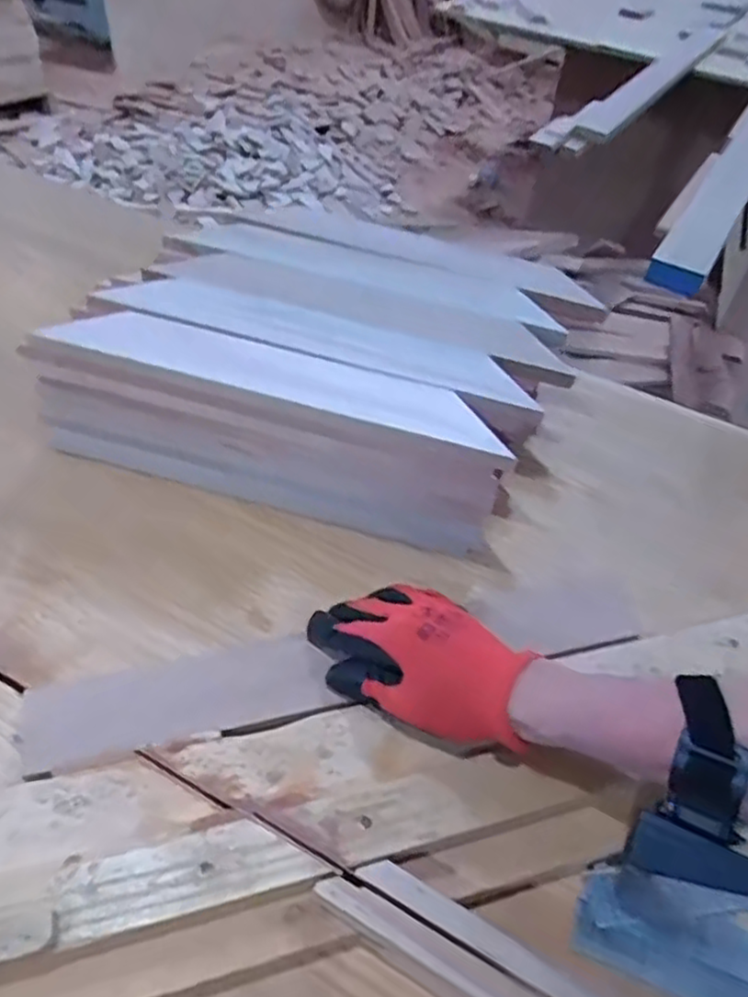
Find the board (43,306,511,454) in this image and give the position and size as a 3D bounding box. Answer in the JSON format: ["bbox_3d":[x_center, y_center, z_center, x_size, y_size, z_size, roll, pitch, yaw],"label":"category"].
[{"bbox_3d":[-0.074,-0.099,0.551,0.353,0.014,0.064,16,49,8],"label":"board"}]

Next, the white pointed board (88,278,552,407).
[{"bbox_3d":[-0.045,-0.138,0.588,0.355,0.009,0.061,16,49,9],"label":"white pointed board"}]

